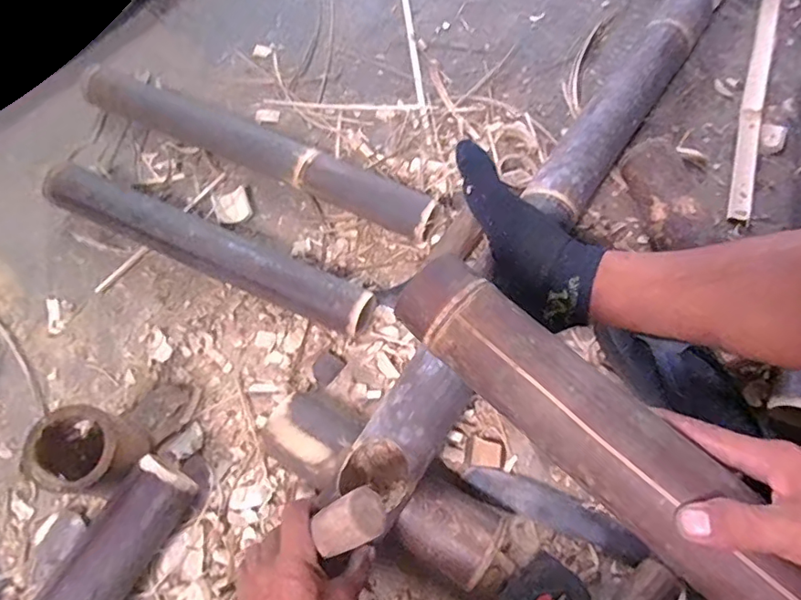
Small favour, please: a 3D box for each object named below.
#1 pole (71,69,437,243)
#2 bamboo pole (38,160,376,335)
[{"bbox_3d":[-0.224,-0.233,0.796,0.618,0.068,0.063,26,67,13],"label":"pole"},{"bbox_3d":[-0.264,-0.069,0.713,0.491,0.073,0.070,24,66,12],"label":"bamboo pole"}]

